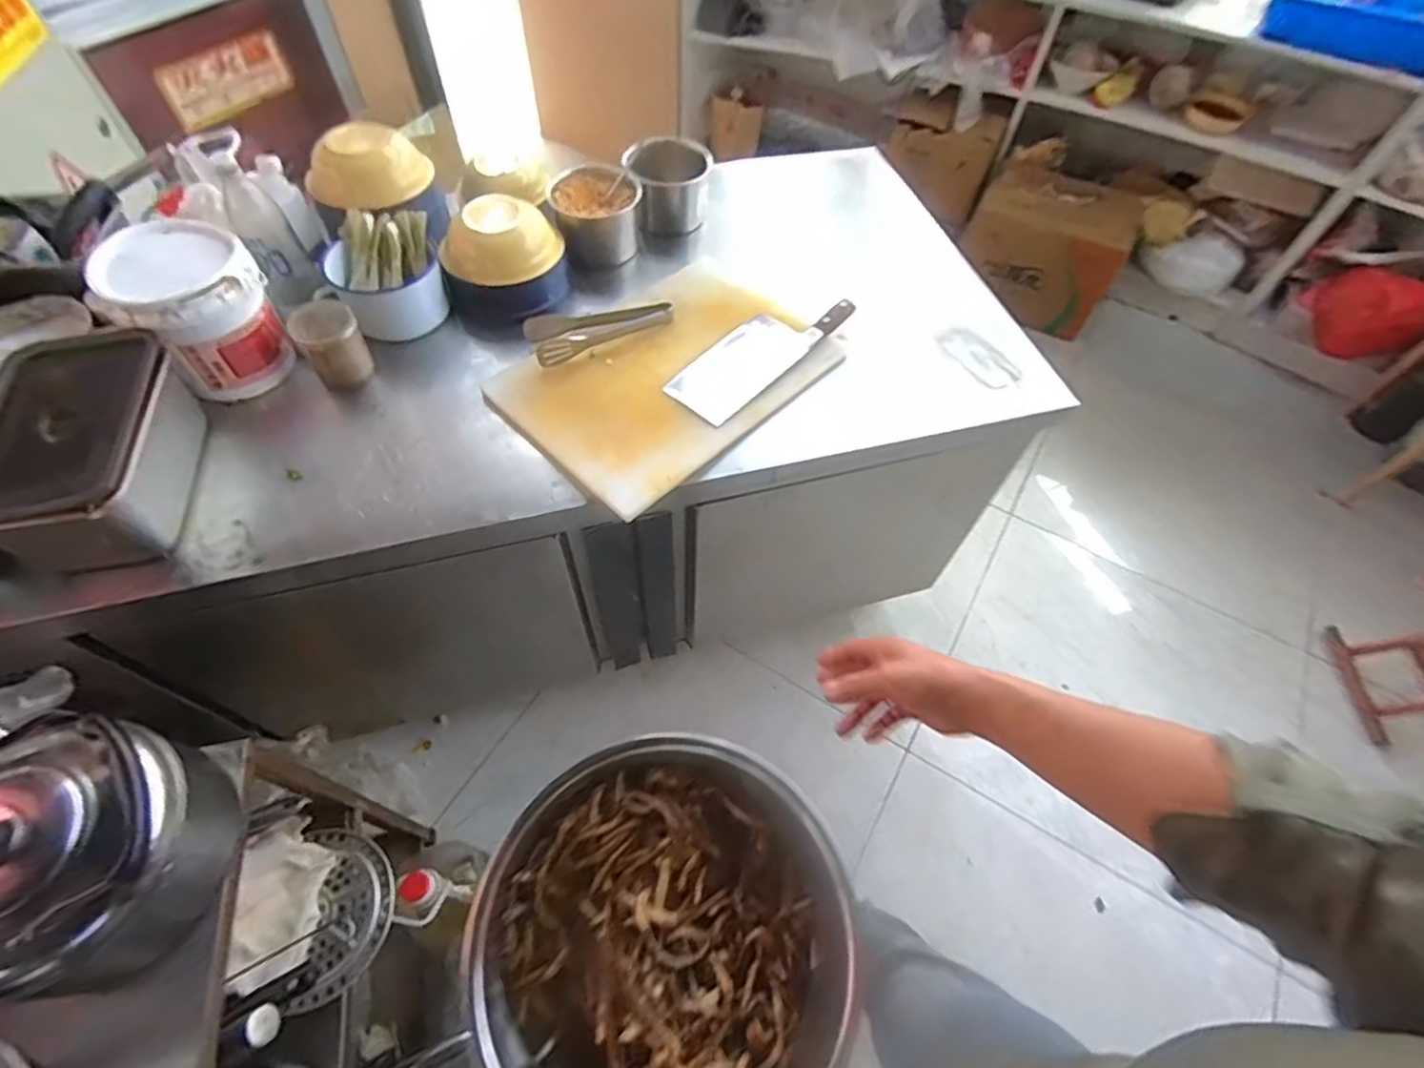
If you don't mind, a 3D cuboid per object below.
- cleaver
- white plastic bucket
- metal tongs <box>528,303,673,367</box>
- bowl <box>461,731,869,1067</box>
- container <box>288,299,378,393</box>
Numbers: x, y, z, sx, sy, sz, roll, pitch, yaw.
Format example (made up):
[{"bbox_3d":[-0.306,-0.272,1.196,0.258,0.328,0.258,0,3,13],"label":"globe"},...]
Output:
[{"bbox_3d":[0.086,-0.294,1.019,0.114,0.021,0.345,38,63,20],"label":"cleaver"},{"bbox_3d":[-0.704,-0.299,0.895,0.177,0.203,0.168,-35,65,-23],"label":"white plastic bucket"},{"bbox_3d":[-0.178,-0.328,1.026,0.238,0.043,0.085,-28,63,-20],"label":"metal tongs"},{"bbox_3d":[-0.029,0.289,0.451,0.247,0.080,0.267,1,57,-2],"label":"bowl"},{"bbox_3d":[-0.552,-0.273,0.948,0.084,0.097,0.081,-30,63,-20],"label":"container"}]

